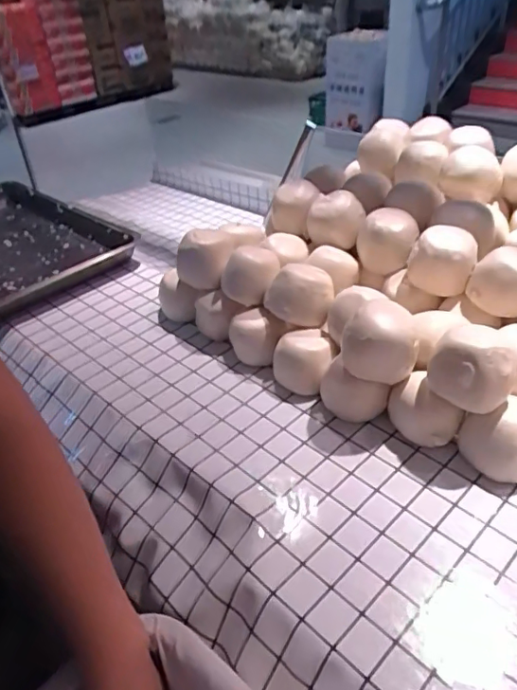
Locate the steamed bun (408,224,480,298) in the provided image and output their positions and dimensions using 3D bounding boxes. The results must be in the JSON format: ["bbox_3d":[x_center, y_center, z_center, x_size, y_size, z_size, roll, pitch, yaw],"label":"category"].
[{"bbox_3d":[0.249,-0.113,0.748,0.083,0.076,0.083,9,38,17],"label":"steamed bun"}]

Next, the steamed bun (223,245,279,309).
[{"bbox_3d":[-0.006,-0.100,0.837,0.086,0.069,0.086,-3,36,2],"label":"steamed bun"}]

